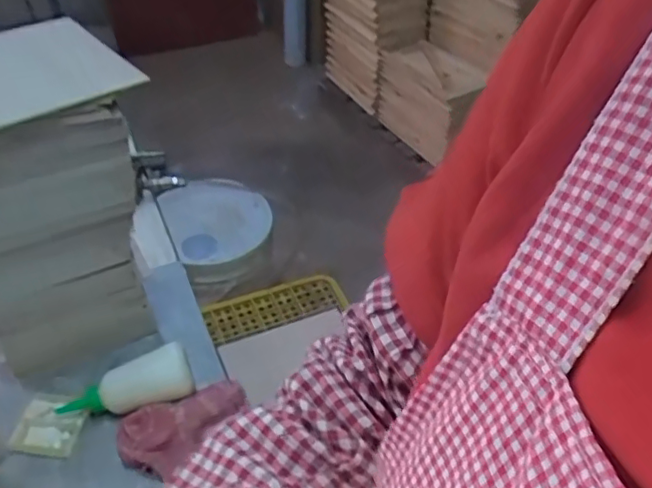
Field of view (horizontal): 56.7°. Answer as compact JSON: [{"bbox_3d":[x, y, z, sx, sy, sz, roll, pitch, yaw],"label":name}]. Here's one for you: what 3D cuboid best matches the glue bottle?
[{"bbox_3d":[-0.233,0.166,0.700,0.151,0.056,0.046,-12,44,-16],"label":"glue bottle"}]

